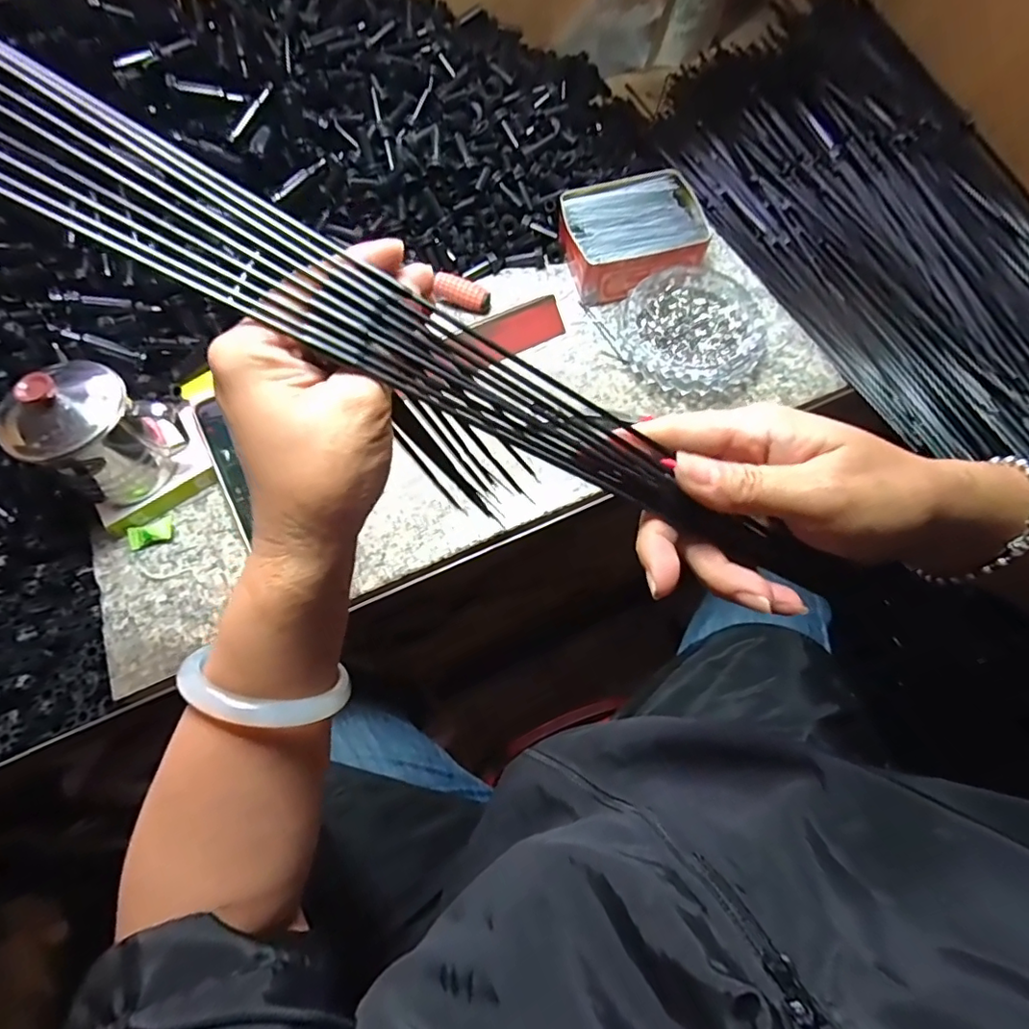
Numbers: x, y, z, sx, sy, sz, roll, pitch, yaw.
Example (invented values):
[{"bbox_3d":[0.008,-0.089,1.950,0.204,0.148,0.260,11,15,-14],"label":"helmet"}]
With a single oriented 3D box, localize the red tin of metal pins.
[{"bbox_3d":[0.111,-0.261,0.522,0.128,0.047,0.110,-17,68,-5],"label":"red tin of metal pins"}]

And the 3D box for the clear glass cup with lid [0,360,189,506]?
[{"bbox_3d":[-0.307,-0.061,0.405,0.078,0.102,0.083,-1,67,1],"label":"clear glass cup with lid"}]

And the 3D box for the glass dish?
[{"bbox_3d":[0.156,-0.161,0.485,0.119,0.028,0.122,-1,67,1],"label":"glass dish"}]

